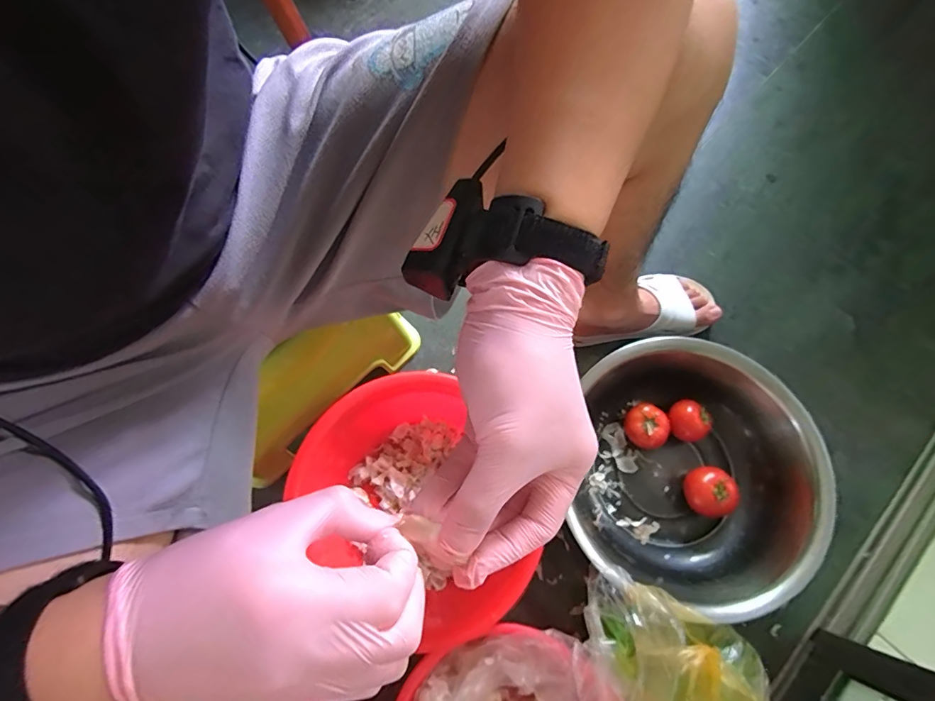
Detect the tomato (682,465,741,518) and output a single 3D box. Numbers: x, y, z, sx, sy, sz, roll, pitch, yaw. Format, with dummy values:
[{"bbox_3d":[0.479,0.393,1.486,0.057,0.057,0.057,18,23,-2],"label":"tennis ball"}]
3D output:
[{"bbox_3d":[0.365,0.215,0.704,0.070,0.058,0.071,0,72,1],"label":"tomato"}]

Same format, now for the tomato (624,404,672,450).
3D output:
[{"bbox_3d":[0.283,0.122,0.735,0.069,0.053,0.065,0,72,1],"label":"tomato"}]

